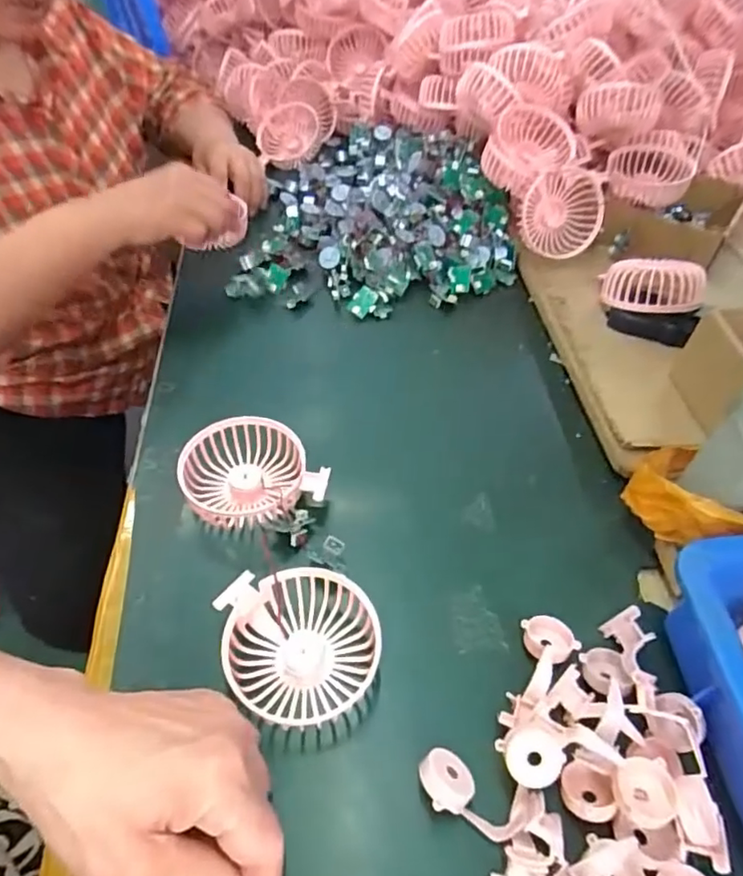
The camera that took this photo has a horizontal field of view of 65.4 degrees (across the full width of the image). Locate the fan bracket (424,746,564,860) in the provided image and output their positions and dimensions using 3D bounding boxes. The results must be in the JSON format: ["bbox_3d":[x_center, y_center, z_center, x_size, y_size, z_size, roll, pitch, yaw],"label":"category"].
[{"bbox_3d":[0.060,0.185,0.295,0.072,0.023,0.028,16,49,10],"label":"fan bracket"}]

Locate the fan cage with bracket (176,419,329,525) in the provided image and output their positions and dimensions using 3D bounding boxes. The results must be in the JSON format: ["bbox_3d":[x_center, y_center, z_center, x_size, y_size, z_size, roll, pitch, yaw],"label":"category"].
[{"bbox_3d":[-0.090,0.023,0.433,0.100,0.031,0.076,-10,50,-13],"label":"fan cage with bracket"}]

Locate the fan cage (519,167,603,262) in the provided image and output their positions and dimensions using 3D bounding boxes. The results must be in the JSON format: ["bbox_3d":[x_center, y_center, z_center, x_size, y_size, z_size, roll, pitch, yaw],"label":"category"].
[{"bbox_3d":[0.201,-0.237,0.613,0.085,0.086,0.022,-13,13,12],"label":"fan cage"}]

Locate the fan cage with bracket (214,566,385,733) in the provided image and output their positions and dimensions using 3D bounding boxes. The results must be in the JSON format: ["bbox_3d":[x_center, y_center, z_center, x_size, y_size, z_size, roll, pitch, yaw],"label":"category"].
[{"bbox_3d":[-0.042,0.126,0.351,0.093,0.029,0.086,1,70,-10],"label":"fan cage with bracket"}]

